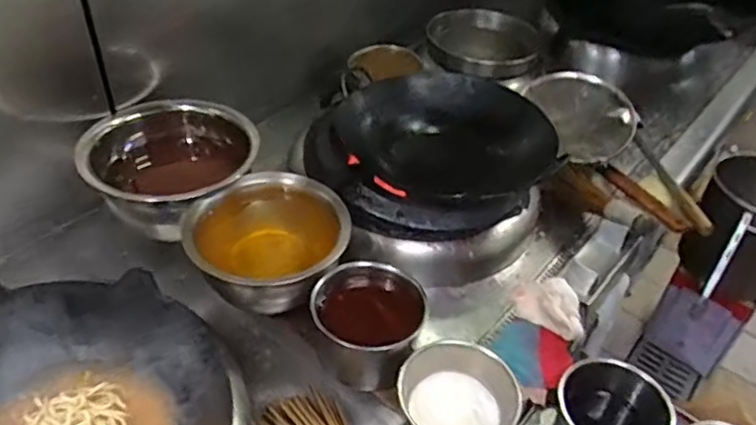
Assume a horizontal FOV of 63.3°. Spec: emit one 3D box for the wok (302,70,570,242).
[{"bbox_3d":[0.107,-0.121,1.227,0.422,0.175,0.366,-22,48,-26],"label":"wok"}]

